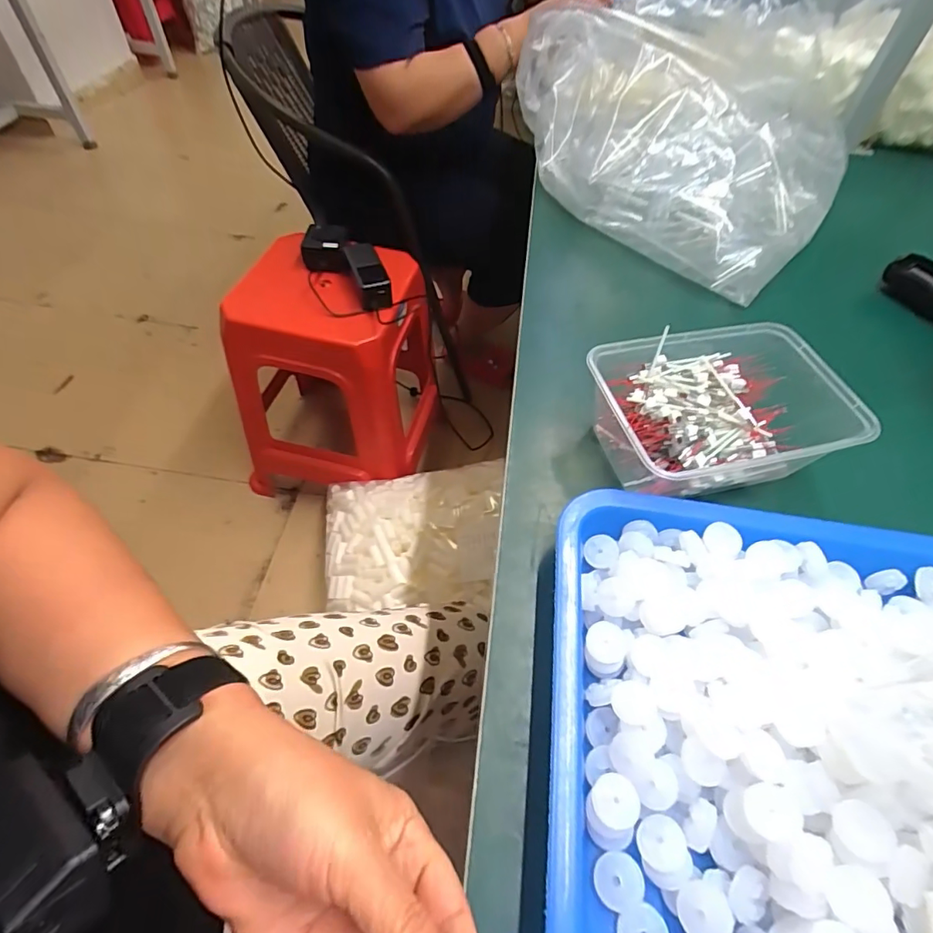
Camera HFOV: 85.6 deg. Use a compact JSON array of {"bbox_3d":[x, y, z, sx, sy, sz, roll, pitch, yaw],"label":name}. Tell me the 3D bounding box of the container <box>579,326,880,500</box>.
[{"bbox_3d":[0.177,-0.038,0.360,0.183,0.065,0.113,-8,54,-6],"label":"container"}]

